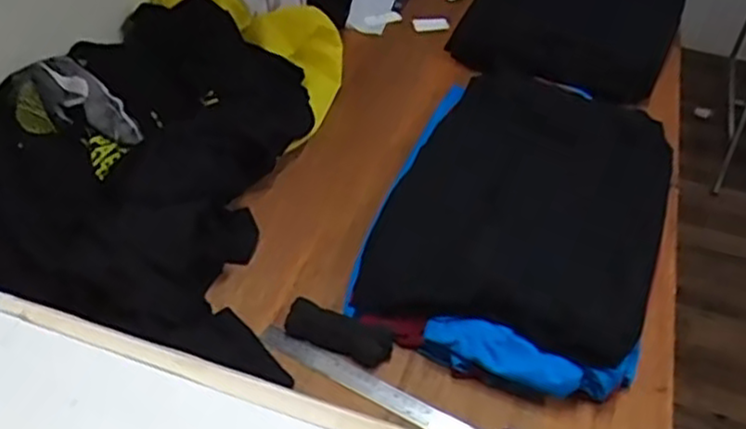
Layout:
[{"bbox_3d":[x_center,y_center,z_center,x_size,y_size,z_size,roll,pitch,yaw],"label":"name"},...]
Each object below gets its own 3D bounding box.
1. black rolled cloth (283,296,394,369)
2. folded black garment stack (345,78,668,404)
[{"bbox_3d":[-0.040,0.138,0.864,0.128,0.030,0.044,19,45,16],"label":"black rolled cloth"},{"bbox_3d":[0.207,-0.010,1.004,0.361,0.085,0.550,18,45,14],"label":"folded black garment stack"}]

